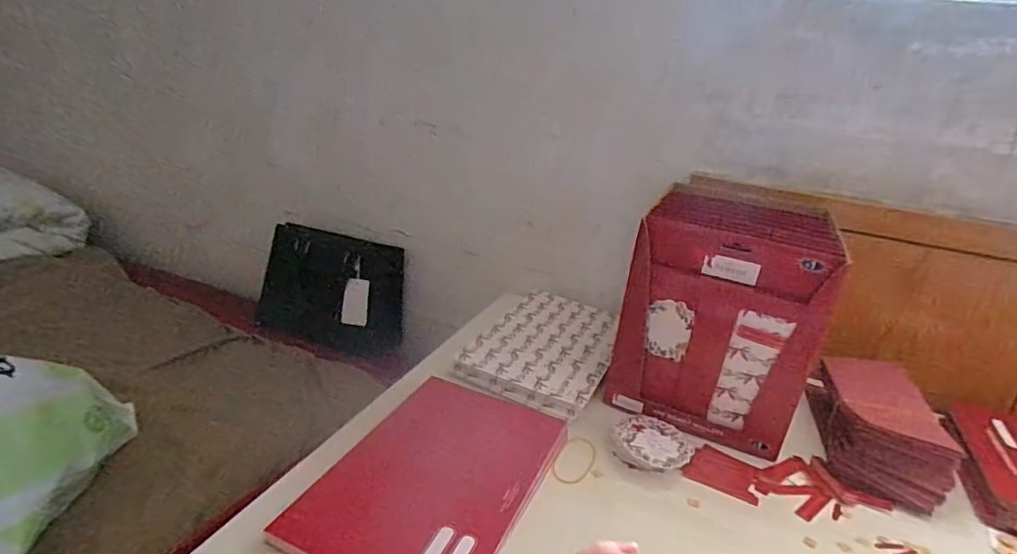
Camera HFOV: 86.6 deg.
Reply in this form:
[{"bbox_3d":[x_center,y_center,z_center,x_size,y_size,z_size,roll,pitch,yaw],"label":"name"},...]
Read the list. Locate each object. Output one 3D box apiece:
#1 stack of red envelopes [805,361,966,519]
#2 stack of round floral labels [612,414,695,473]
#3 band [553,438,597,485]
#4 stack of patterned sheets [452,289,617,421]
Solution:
[{"bbox_3d":[0.429,0.174,0.635,0.098,0.070,0.195,12,21,15],"label":"stack of red envelopes"},{"bbox_3d":[0.155,0.183,0.582,0.078,0.030,0.079,17,23,26],"label":"stack of round floral labels"},{"bbox_3d":[0.071,0.194,0.571,0.036,0.004,0.072,22,30,20],"label":"band"},{"bbox_3d":[0.059,0.097,0.766,0.176,0.035,0.271,14,22,20],"label":"stack of patterned sheets"}]

